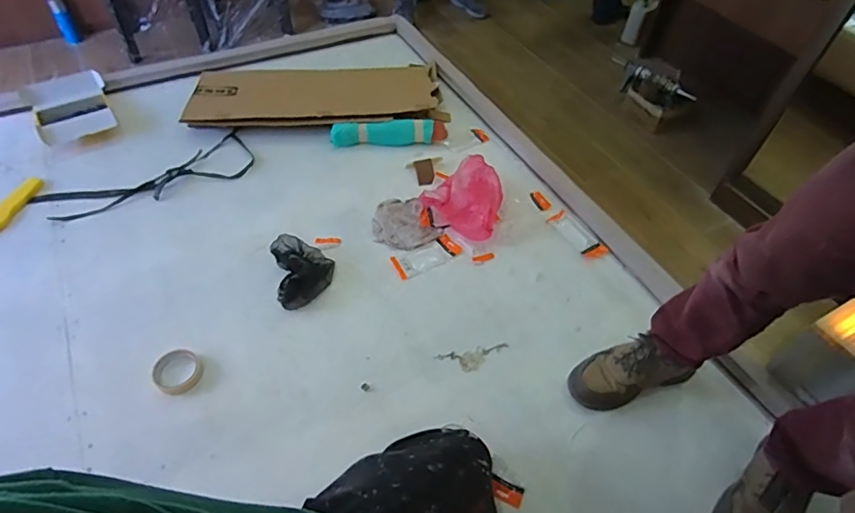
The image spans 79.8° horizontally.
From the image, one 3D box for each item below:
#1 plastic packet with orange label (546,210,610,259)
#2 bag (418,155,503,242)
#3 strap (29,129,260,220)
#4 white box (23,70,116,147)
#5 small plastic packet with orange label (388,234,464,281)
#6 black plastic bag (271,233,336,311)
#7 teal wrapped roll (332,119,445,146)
[{"bbox_3d":[0.385,-0.056,1.318,0.063,0.007,0.168,-27,59,-22],"label":"plastic packet with orange label"},{"bbox_3d":[0.114,-0.143,1.316,0.189,0.094,0.201,-37,63,-27],"label":"bag"},{"bbox_3d":[-0.737,-0.205,1.361,0.534,0.017,0.168,-26,59,-22],"label":"strap"},{"bbox_3d":[-1.040,-0.441,1.500,0.212,0.045,0.293,-29,60,-23],"label":"white box"},{"bbox_3d":[-0.003,-0.002,1.254,0.166,0.013,0.068,-25,58,-21],"label":"small plastic packet with orange label"},{"bbox_3d":[-0.285,0.029,1.187,0.129,0.041,0.184,-11,54,-12],"label":"black plastic bag"},{"bbox_3d":[-0.112,-0.361,1.496,0.338,0.043,0.067,-6,54,-9],"label":"teal wrapped roll"}]

